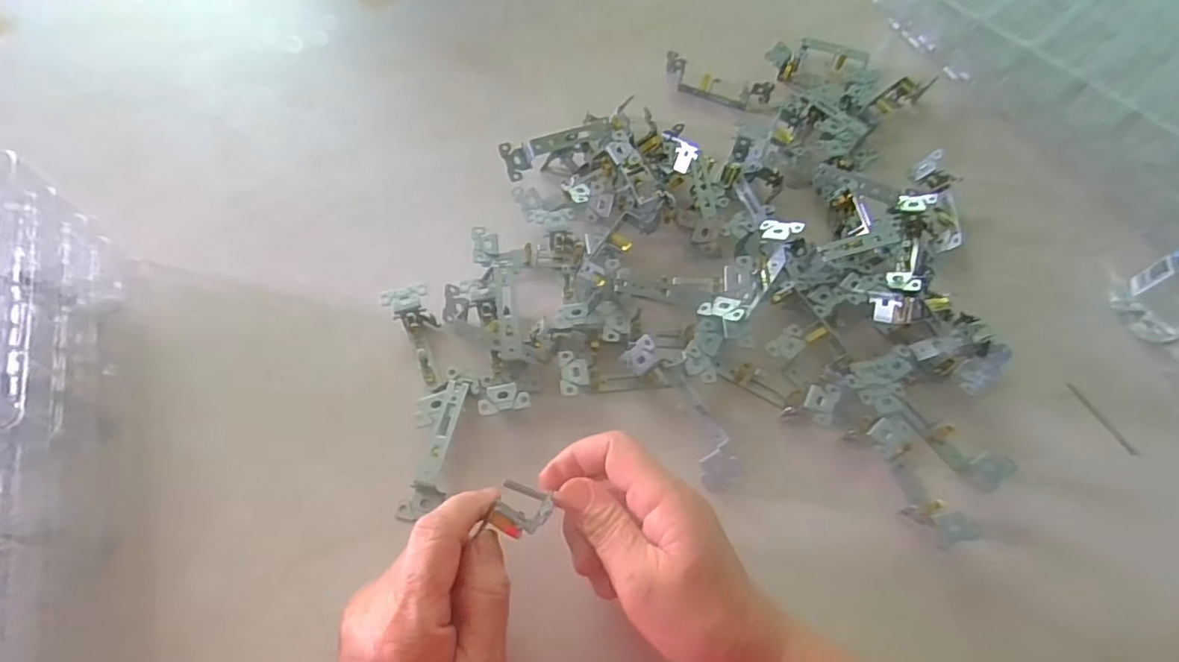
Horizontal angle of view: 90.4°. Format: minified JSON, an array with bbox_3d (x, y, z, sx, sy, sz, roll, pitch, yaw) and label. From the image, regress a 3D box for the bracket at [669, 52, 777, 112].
[{"bbox_3d":[0.120,-0.235,0.553,0.103,0.024,0.028,21,62,8],"label":"bracket"}]

